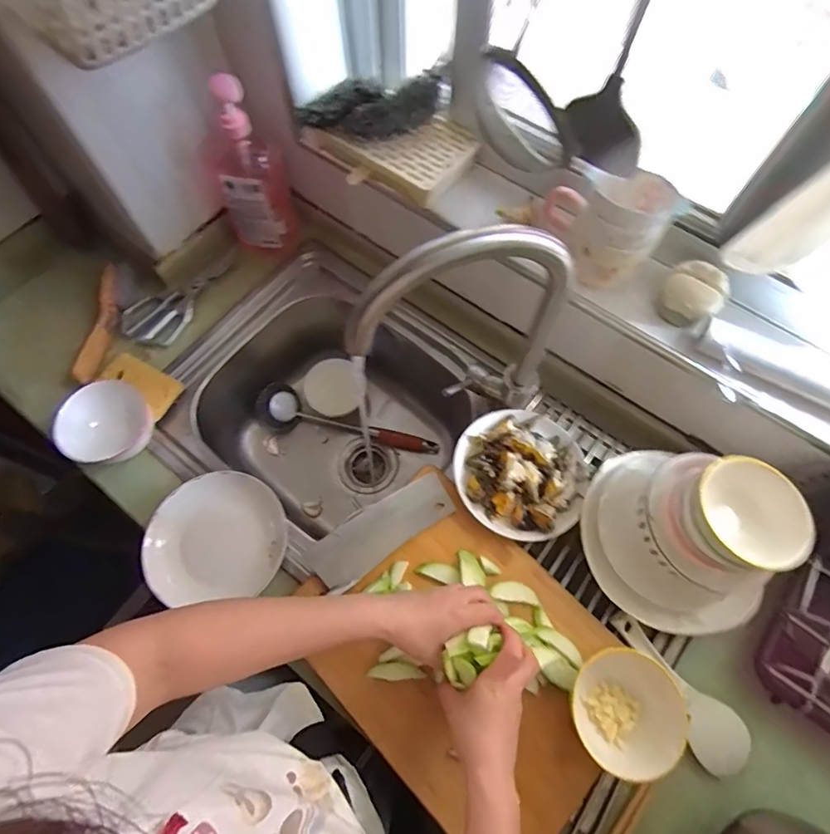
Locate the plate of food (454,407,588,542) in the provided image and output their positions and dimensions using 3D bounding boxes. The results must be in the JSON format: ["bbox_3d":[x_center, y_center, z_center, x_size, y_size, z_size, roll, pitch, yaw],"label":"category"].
[{"bbox_3d":[0.141,0.064,0.620,0.168,0.036,0.167,18,68,7],"label":"plate of food"}]

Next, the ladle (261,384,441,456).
[{"bbox_3d":[-0.130,0.026,0.897,0.333,0.060,0.077,20,68,8],"label":"ladle"}]

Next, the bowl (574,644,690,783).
[{"bbox_3d":[0.220,0.308,0.509,0.103,0.058,0.114,1,67,0],"label":"bowl"}]

